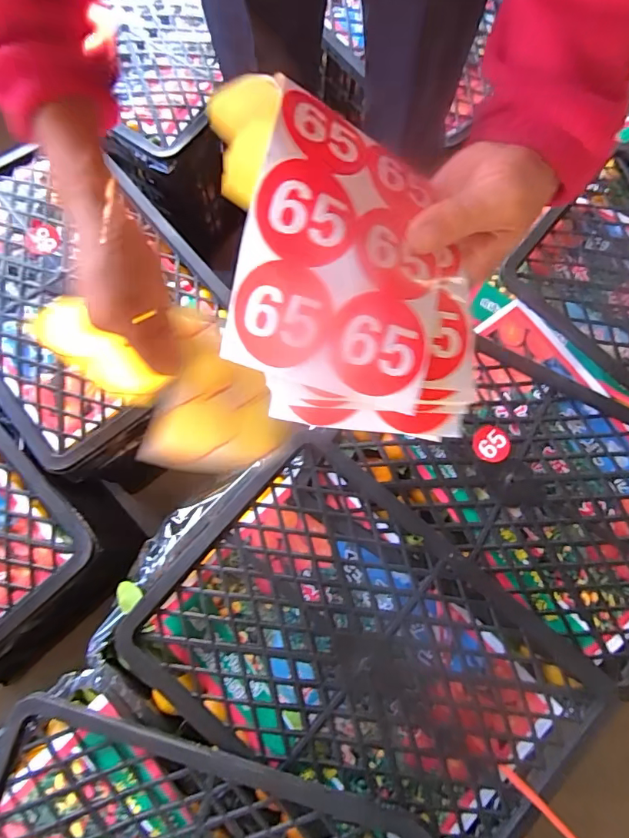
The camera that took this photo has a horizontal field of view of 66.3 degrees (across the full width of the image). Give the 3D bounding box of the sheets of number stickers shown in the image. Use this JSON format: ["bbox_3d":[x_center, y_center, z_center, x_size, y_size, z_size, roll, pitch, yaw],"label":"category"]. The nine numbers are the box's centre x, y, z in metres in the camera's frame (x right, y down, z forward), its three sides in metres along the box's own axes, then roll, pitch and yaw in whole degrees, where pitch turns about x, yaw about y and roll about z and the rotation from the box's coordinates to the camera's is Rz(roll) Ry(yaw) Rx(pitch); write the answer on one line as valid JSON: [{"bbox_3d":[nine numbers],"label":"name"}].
[{"bbox_3d":[0.027,-0.076,0.257,0.132,0.028,0.160,12,88,-11],"label":"sheets of number stickers"}]

